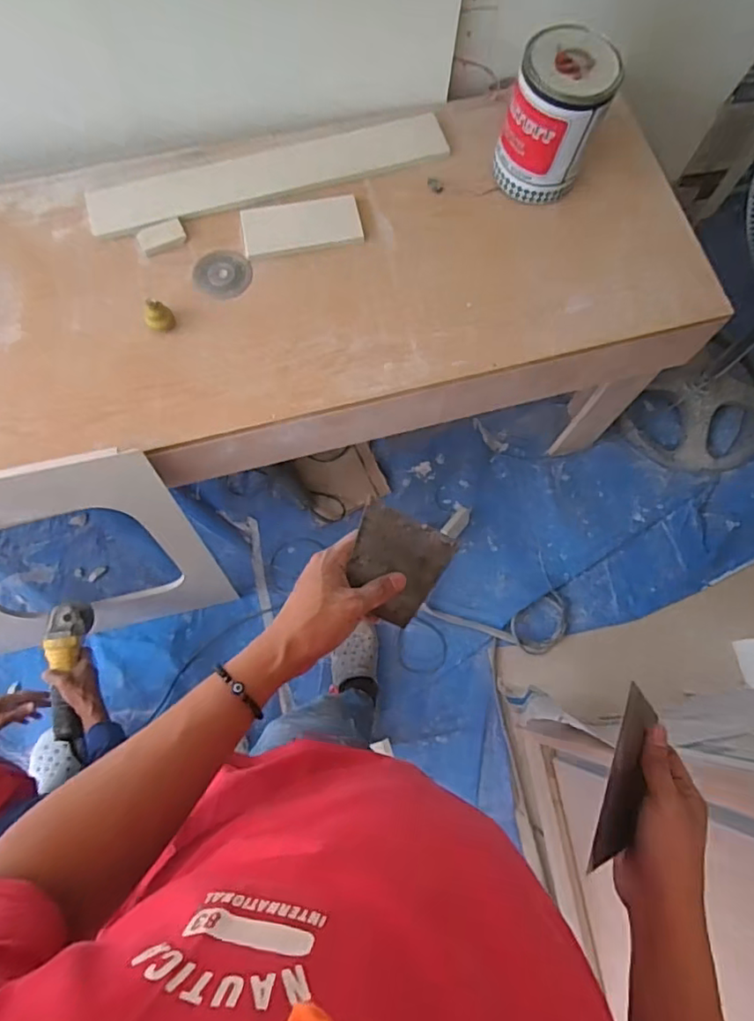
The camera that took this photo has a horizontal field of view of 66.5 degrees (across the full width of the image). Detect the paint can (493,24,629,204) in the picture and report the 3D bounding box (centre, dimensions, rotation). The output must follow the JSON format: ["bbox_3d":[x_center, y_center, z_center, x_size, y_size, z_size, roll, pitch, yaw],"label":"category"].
[{"bbox_3d":[0.305,-0.669,0.997,0.154,0.216,0.142,1,74,-2],"label":"paint can"}]

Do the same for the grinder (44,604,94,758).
[{"bbox_3d":[-0.650,0.336,1.205,0.063,0.102,0.272,-5,74,-4],"label":"grinder"}]

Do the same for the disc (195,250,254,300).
[{"bbox_3d":[-0.277,-0.425,1.034,0.102,0.004,0.095,0,77,-1],"label":"disc"}]

